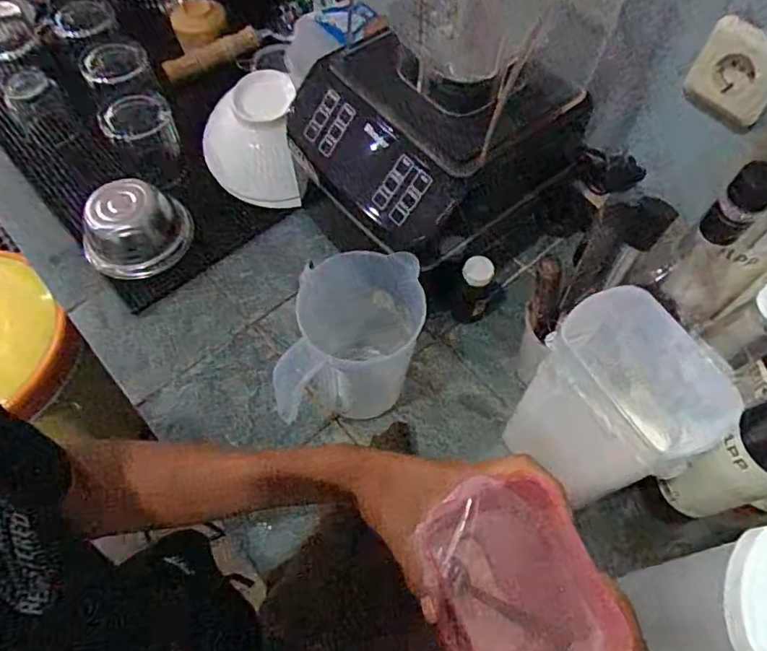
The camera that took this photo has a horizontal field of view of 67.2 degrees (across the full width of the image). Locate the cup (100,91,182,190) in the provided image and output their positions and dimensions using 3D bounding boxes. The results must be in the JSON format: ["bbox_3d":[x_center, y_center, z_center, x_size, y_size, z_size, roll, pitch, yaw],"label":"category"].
[{"bbox_3d":[-0.299,-0.232,0.730,0.076,0.112,0.065,-26,66,-15],"label":"cup"}]

